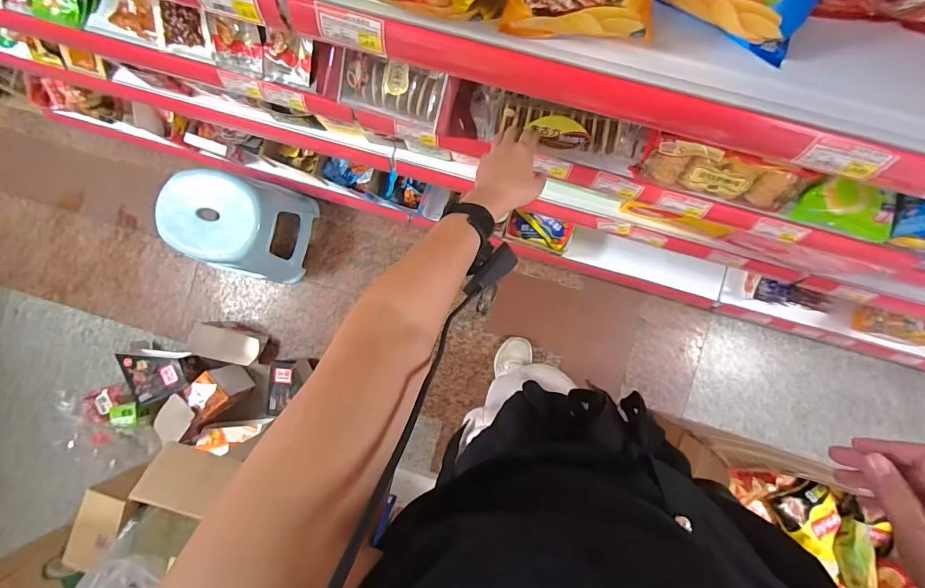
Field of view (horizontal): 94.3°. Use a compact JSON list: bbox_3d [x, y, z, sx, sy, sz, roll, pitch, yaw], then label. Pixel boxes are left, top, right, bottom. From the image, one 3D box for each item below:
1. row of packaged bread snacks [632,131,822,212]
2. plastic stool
[{"bbox_3d":[0.360,-0.175,0.599,0.213,0.086,0.043,17,64,3],"label":"row of packaged bread snacks"},{"bbox_3d":[-0.625,-0.190,1.204,0.306,0.301,0.264,10,89,3],"label":"plastic stool"}]

